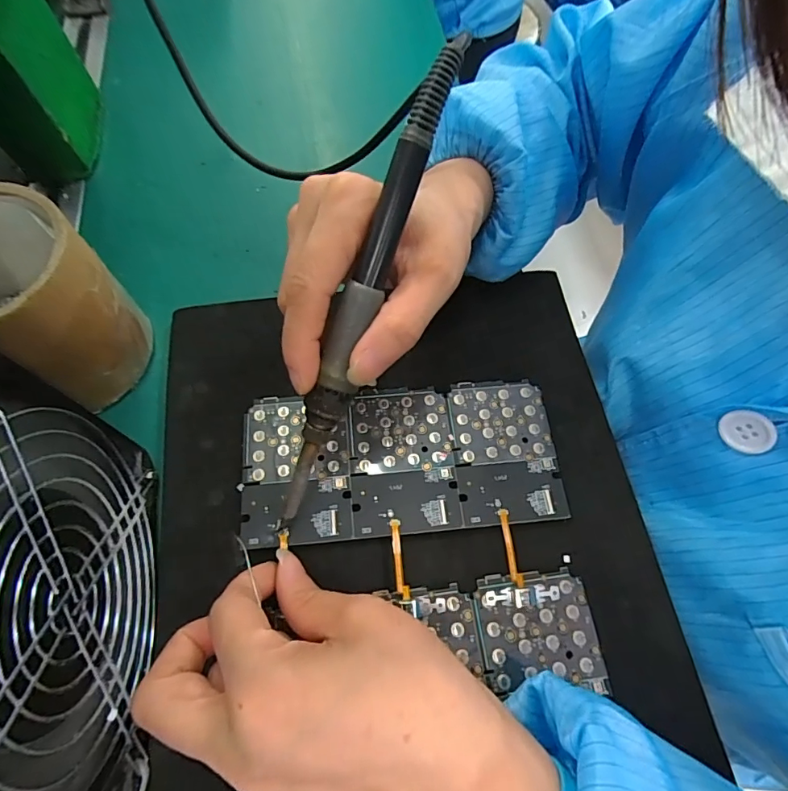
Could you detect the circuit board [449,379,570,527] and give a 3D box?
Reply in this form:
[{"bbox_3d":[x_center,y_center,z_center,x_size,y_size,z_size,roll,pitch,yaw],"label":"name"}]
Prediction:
[{"bbox_3d":[0.060,0.029,0.252,0.054,0.005,0.078,-4,65,-3],"label":"circuit board"}]

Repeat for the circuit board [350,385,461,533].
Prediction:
[{"bbox_3d":[0.005,0.033,0.247,0.055,0.004,0.077,-3,65,-2],"label":"circuit board"}]

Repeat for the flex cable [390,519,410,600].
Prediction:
[{"bbox_3d":[0.003,0.079,0.225,0.005,0.005,0.037,-6,65,-4],"label":"flex cable"}]

